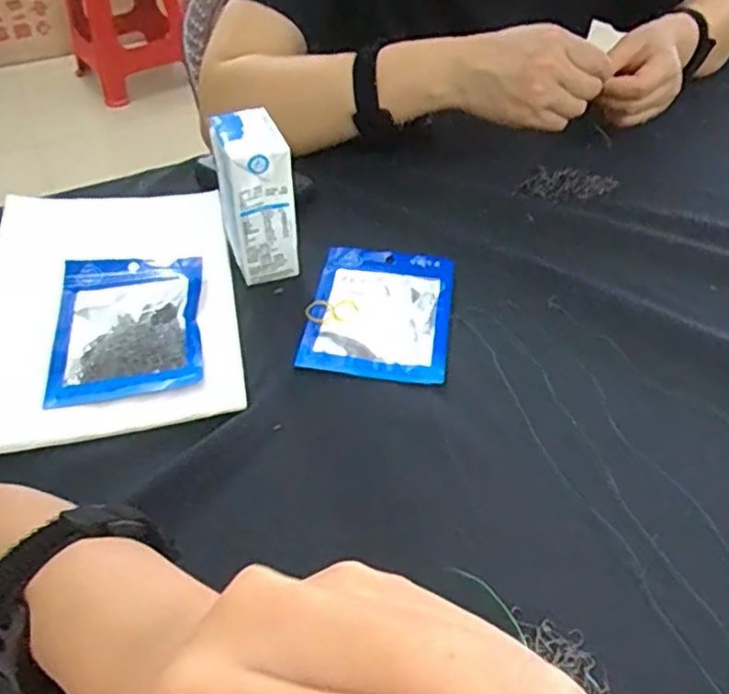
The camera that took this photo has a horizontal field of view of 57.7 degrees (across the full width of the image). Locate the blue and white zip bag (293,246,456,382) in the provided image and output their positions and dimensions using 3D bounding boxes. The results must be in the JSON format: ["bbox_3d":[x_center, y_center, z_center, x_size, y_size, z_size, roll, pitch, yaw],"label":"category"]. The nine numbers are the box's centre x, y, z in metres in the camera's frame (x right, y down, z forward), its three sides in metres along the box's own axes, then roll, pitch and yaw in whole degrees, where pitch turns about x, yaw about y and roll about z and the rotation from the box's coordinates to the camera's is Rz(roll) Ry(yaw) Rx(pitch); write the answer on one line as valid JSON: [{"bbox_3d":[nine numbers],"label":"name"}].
[{"bbox_3d":[0.012,-0.026,0.480,0.098,0.009,0.128,7,47,6],"label":"blue and white zip bag"}]

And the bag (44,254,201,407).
[{"bbox_3d":[-0.164,-0.016,0.461,0.097,0.013,0.129,-8,48,-8],"label":"bag"}]

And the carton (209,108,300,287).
[{"bbox_3d":[-0.080,-0.109,0.488,0.048,0.110,0.057,-17,49,-16],"label":"carton"}]

